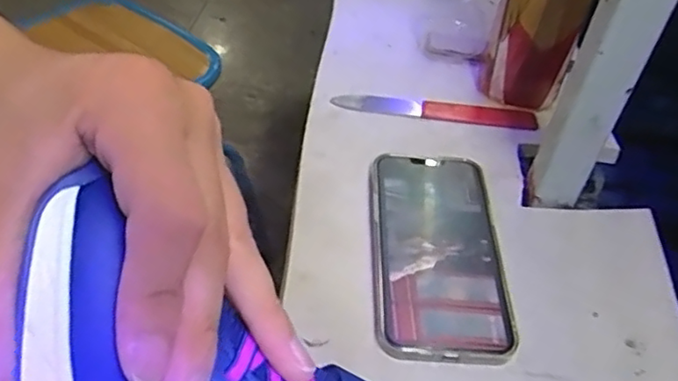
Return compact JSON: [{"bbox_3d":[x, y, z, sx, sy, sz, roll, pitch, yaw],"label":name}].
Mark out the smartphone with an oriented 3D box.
[{"bbox_3d":[0.064,0.037,0.405,0.080,0.012,0.164,4,45,-3],"label":"smartphone"}]

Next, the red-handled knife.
[{"bbox_3d":[0.080,-0.067,0.511,0.167,0.006,0.023,8,45,1],"label":"red-handled knife"}]

